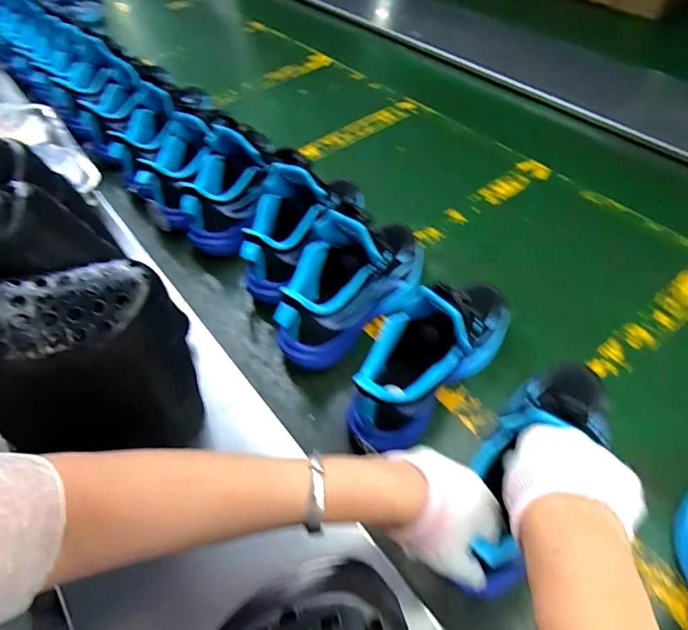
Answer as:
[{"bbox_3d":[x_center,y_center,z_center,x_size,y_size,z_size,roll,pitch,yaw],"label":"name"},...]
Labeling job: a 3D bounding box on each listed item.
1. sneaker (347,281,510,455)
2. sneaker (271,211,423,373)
[{"bbox_3d":[0.101,0.027,0.509,0.083,0.147,0.237,34,60,26],"label":"sneaker"},{"bbox_3d":[0.003,-0.056,0.579,0.105,0.154,0.232,34,60,26],"label":"sneaker"}]

